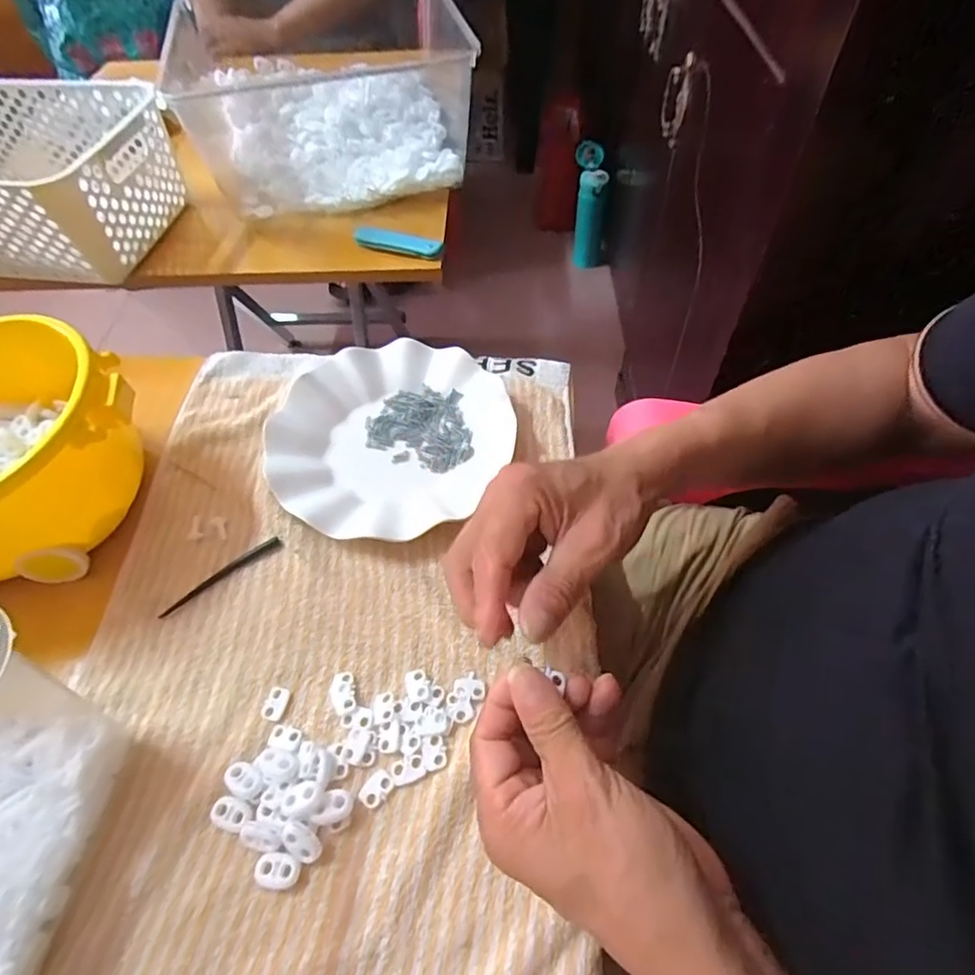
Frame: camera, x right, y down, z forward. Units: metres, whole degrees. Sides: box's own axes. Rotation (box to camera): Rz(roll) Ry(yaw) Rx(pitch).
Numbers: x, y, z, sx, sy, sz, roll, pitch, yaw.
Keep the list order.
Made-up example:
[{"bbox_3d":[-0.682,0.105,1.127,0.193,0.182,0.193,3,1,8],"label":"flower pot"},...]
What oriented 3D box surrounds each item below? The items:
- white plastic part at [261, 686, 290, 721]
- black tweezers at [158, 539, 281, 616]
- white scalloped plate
[{"bbox_3d":[-0.125,0.127,0.332,0.013,0.004,0.019,8,58,9],"label":"white plastic part"},{"bbox_3d":[-0.179,0.058,0.378,0.085,0.005,0.010,-36,62,-17],"label":"black tweezers"},{"bbox_3d":[-0.073,-0.041,0.426,0.170,0.021,0.180,-2,57,3],"label":"white scalloped plate"}]

